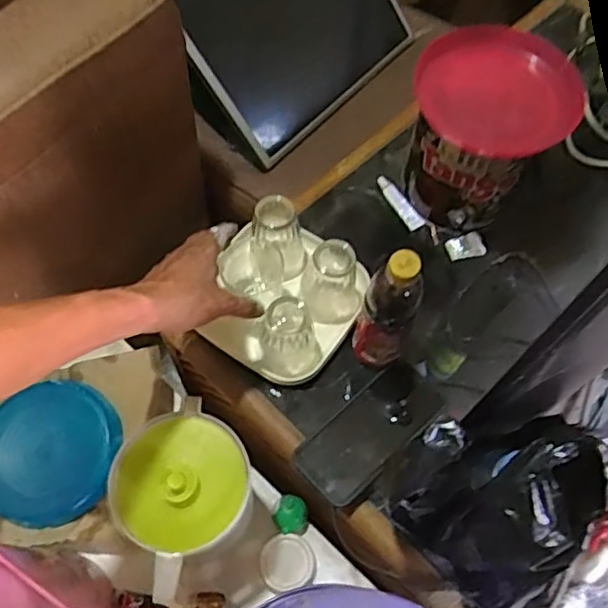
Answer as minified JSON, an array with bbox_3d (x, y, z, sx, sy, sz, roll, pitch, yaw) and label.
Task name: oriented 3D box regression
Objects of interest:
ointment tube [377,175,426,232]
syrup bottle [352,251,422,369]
[{"bbox_3d":[0.125,-0.133,0.834,0.021,0.016,0.087,-31,69,-16],"label":"ointment tube"},{"bbox_3d":[0.084,0.010,0.647,0.059,0.181,0.052,16,64,6],"label":"syrup bottle"}]

